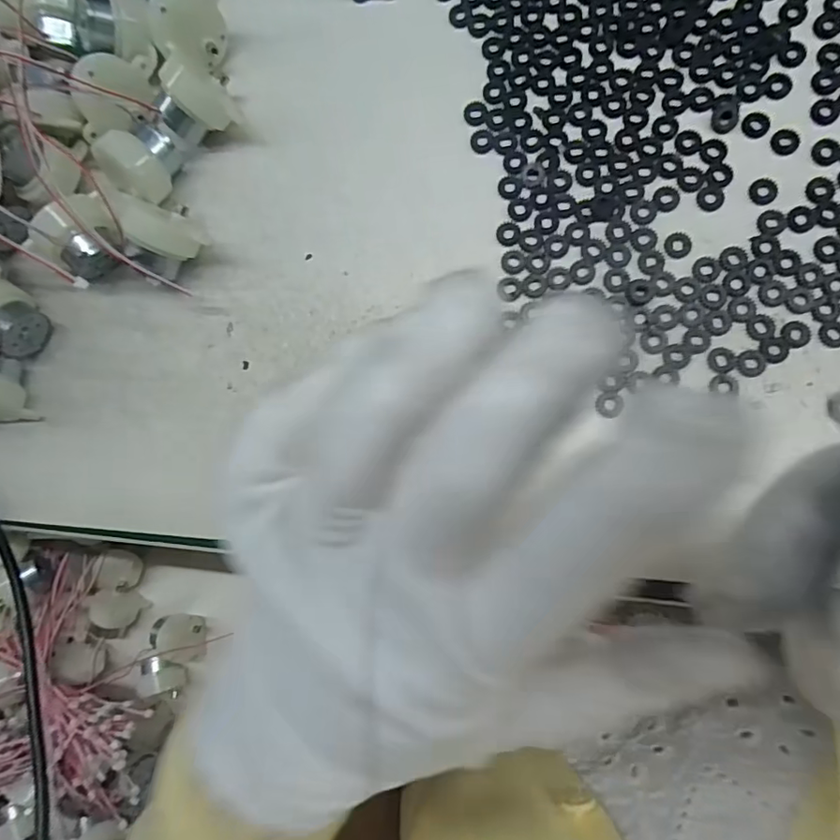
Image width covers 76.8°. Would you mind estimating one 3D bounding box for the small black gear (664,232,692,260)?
[{"bbox_3d":[0.106,-0.072,0.217,0.010,0.004,0.011,-1,85,8],"label":"small black gear"}]

